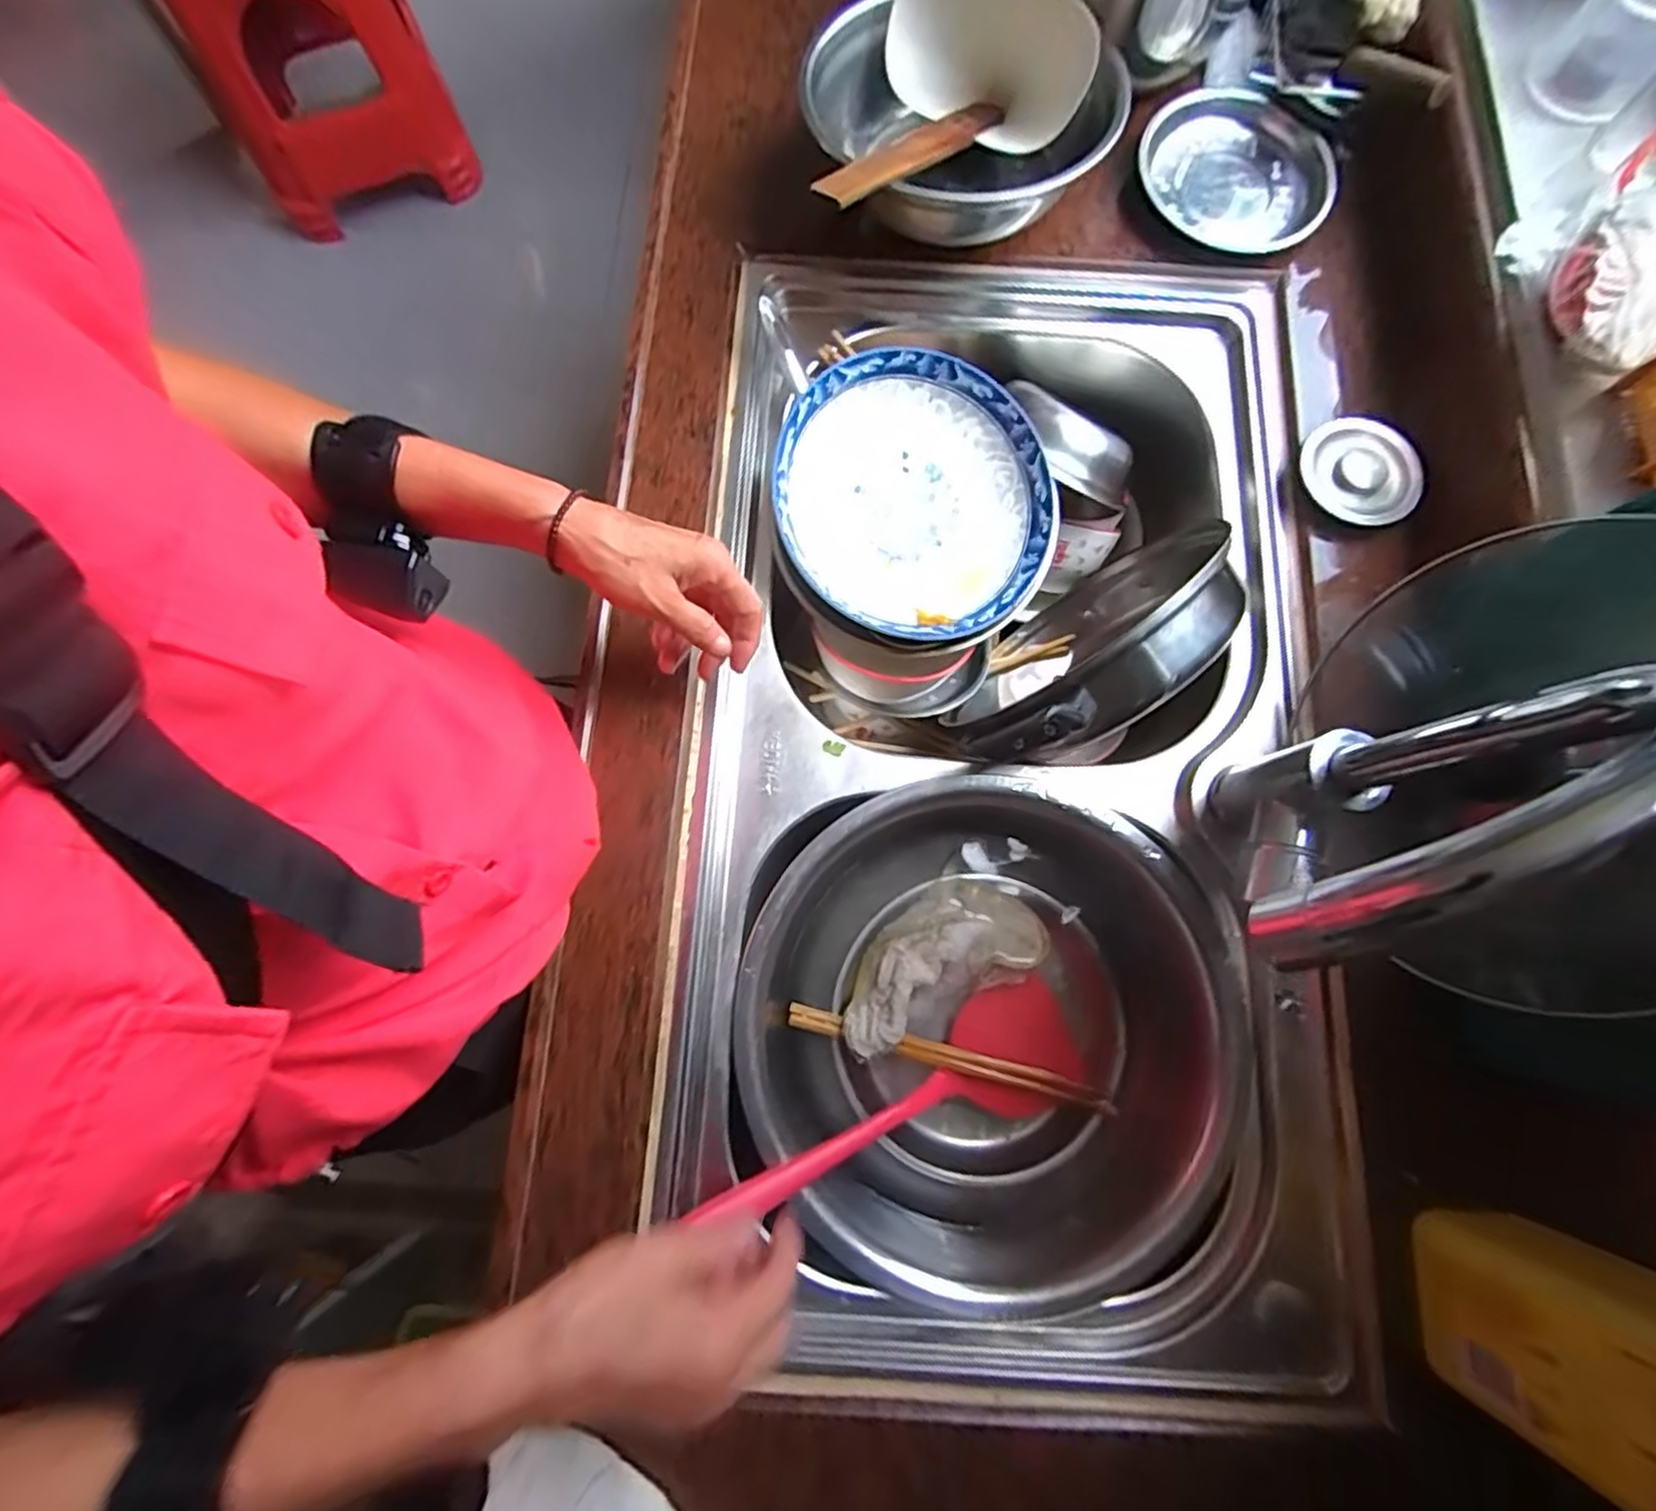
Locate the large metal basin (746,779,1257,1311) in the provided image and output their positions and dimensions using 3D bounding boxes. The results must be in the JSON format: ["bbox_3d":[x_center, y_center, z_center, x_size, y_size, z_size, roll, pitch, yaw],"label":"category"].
[{"bbox_3d":[0.108,0.185,0.505,0.324,0.090,0.306,0,76,-1],"label":"large metal basin"}]

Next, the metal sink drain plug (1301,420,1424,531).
[{"bbox_3d":[0.375,-0.202,0.512,0.074,0.010,0.075,16,85,20],"label":"metal sink drain plug"}]

